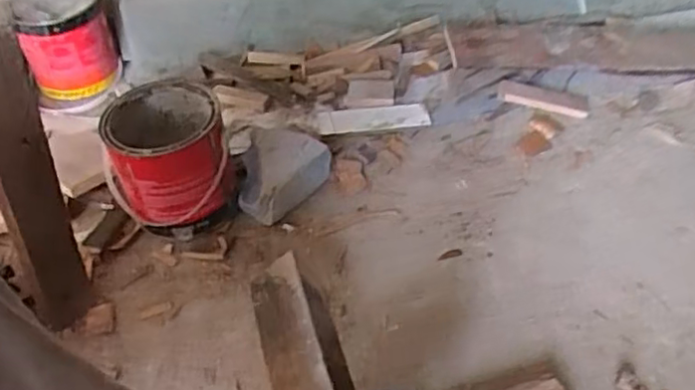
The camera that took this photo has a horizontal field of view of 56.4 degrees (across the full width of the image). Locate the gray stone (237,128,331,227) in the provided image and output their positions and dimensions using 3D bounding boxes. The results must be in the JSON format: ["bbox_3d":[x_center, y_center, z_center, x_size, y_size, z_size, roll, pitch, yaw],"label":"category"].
[{"bbox_3d":[-0.092,-0.037,0.923,0.126,0.084,0.145,-2,43,1],"label":"gray stone"}]

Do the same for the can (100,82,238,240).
[{"bbox_3d":[-0.237,-0.044,0.885,0.153,0.170,0.160,-8,43,-6],"label":"can"}]

